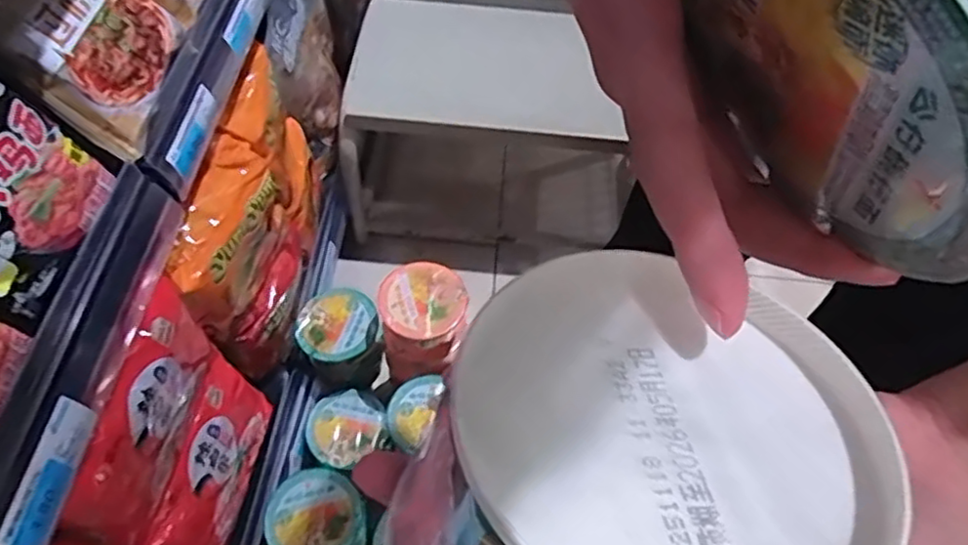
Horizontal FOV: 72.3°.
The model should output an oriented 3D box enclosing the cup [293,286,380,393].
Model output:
[{"bbox_3d":[-0.183,0.090,0.856,0.096,0.103,0.103,1,57,-2],"label":"cup"}]

